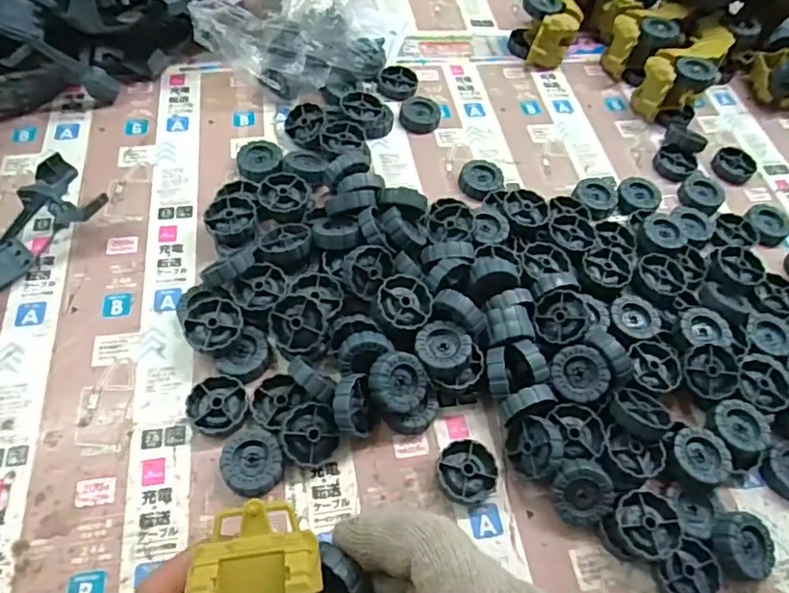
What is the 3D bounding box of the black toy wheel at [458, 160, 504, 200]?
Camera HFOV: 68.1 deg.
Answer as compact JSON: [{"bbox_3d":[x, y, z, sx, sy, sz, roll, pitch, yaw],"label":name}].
[{"bbox_3d":[0.077,-0.103,0.517,0.037,0.011,0.040,1,58,-2],"label":"black toy wheel"}]

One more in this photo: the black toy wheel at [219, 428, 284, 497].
[{"bbox_3d":[-0.089,0.103,0.366,0.041,0.012,0.037,33,62,17],"label":"black toy wheel"}]

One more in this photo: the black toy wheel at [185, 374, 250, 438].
[{"bbox_3d":[-0.115,0.071,0.382,0.039,0.010,0.038,1,58,-2],"label":"black toy wheel"}]

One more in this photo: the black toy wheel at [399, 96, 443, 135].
[{"bbox_3d":[0.025,-0.173,0.556,0.038,0.011,0.039,1,58,-2],"label":"black toy wheel"}]

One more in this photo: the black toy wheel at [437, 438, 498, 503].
[{"bbox_3d":[0.047,0.113,0.377,0.038,0.013,0.038,1,58,-2],"label":"black toy wheel"}]

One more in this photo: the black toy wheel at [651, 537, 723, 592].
[{"bbox_3d":[0.178,0.168,0.351,0.039,0.009,0.033,-27,63,-18],"label":"black toy wheel"}]

